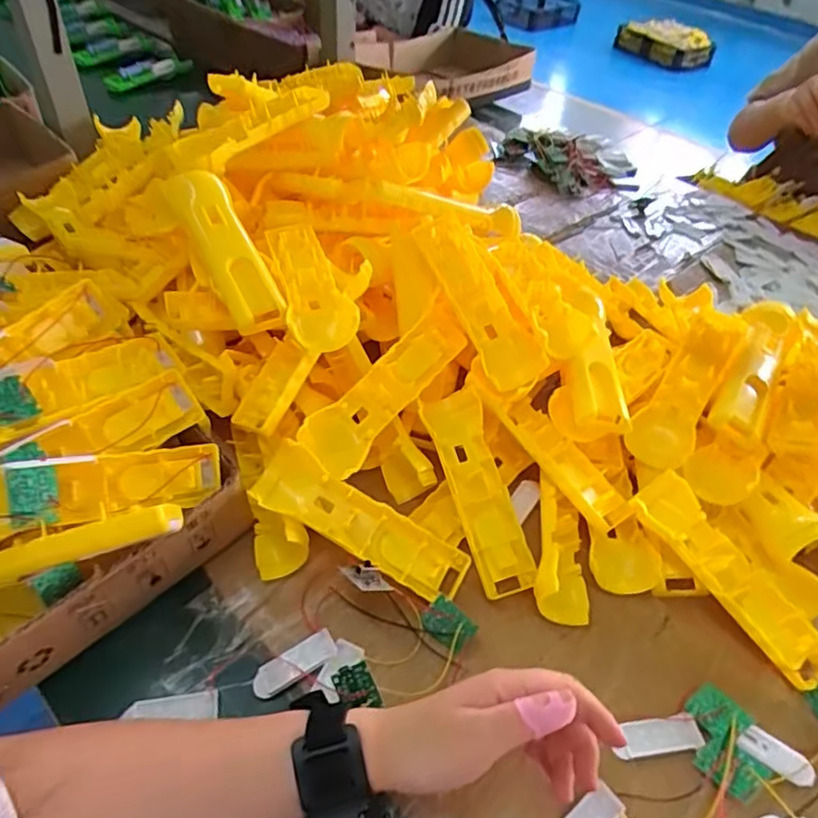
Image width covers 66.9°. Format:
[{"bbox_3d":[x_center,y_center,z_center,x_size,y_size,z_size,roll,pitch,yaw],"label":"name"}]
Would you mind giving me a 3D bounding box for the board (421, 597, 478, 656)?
[{"bbox_3d":[0.027,0.151,0.431,0.034,0.005,0.026,40,85,24],"label":"board"}]

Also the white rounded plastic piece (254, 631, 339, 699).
[{"bbox_3d":[-0.076,0.169,0.411,0.056,0.007,0.020,-21,51,-25],"label":"white rounded plastic piece"}]

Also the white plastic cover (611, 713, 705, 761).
[{"bbox_3d":[0.159,0.208,0.395,0.054,0.004,0.021,-3,46,-9],"label":"white plastic cover"}]

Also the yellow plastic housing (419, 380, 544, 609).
[{"bbox_3d":[0.052,0.062,0.476,0.047,0.016,0.159,-12,69,-16],"label":"yellow plastic housing"}]

